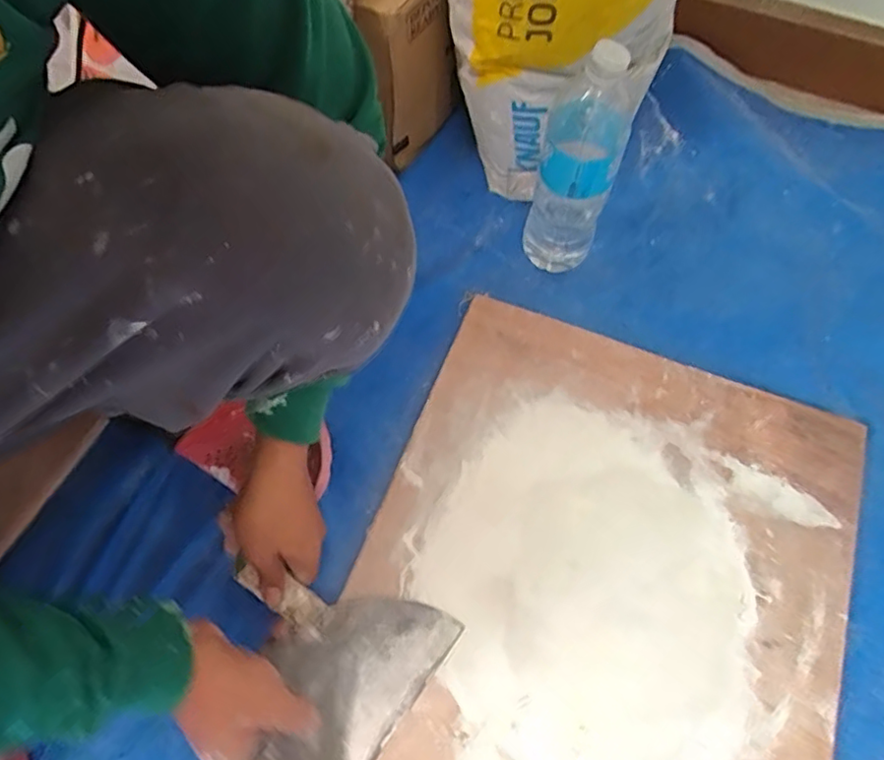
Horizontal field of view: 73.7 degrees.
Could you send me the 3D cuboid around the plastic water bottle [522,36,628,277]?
[{"bbox_3d":[0.133,-0.210,0.601,0.079,0.260,0.085,14,66,8],"label":"plastic water bottle"}]

